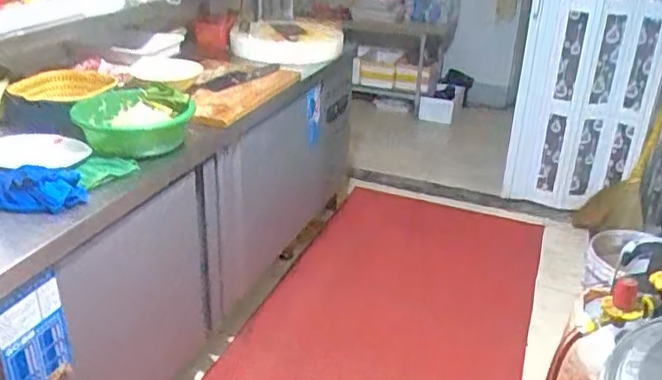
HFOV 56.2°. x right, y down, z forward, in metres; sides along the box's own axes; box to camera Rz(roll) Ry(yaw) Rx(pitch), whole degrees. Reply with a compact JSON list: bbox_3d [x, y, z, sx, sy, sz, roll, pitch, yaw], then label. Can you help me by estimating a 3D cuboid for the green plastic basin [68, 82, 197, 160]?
[{"bbox_3d":[-0.464,-0.175,1.485,0.262,0.083,0.295,-4,28,-11],"label":"green plastic basin"}]

